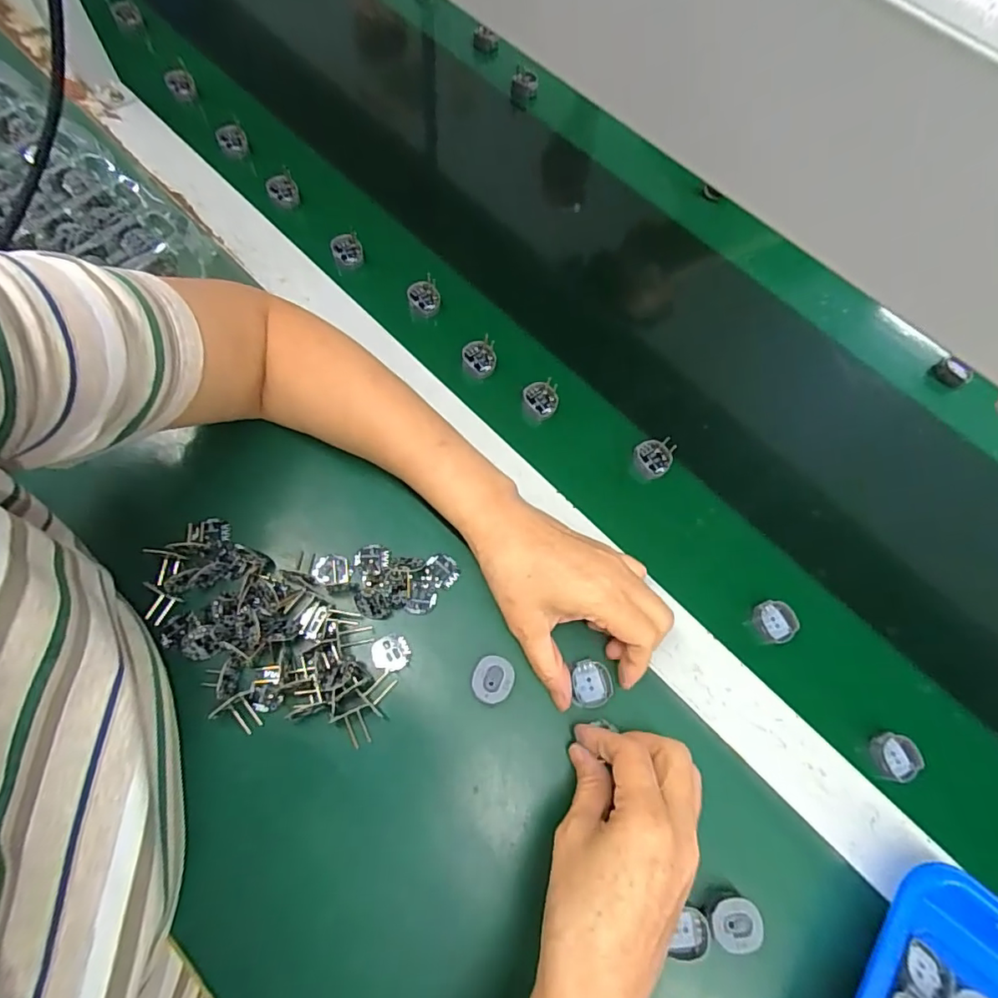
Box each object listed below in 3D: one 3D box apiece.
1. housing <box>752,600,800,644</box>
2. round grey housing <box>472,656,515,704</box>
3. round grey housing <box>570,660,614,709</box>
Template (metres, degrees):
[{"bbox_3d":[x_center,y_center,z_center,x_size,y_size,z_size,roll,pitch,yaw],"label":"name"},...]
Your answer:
[{"bbox_3d":[0.199,0.091,0.390,0.027,0.020,0.029,2,68,-5],"label":"housing"},{"bbox_3d":[-0.004,0.116,0.342,0.026,0.013,0.028,2,68,-5],"label":"round grey housing"},{"bbox_3d":[0.060,0.119,0.346,0.025,0.005,0.028,-7,68,-4],"label":"round grey housing"}]

